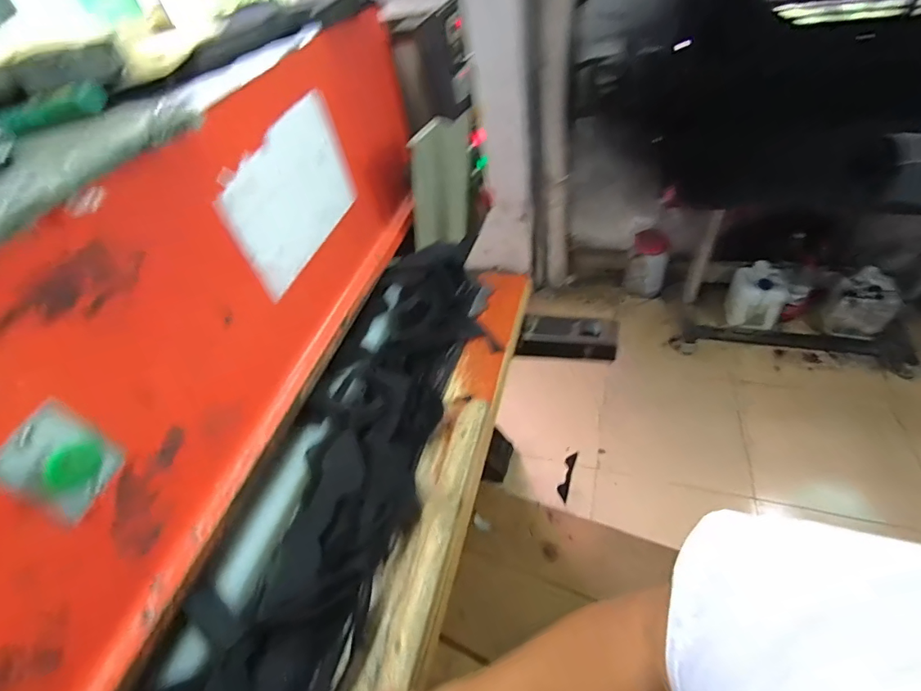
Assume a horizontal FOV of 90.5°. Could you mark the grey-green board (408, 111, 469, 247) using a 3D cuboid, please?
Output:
[{"bbox_3d":[-0.028,-0.316,0.897,0.022,0.234,0.192,22,35,29],"label":"grey-green board"}]

